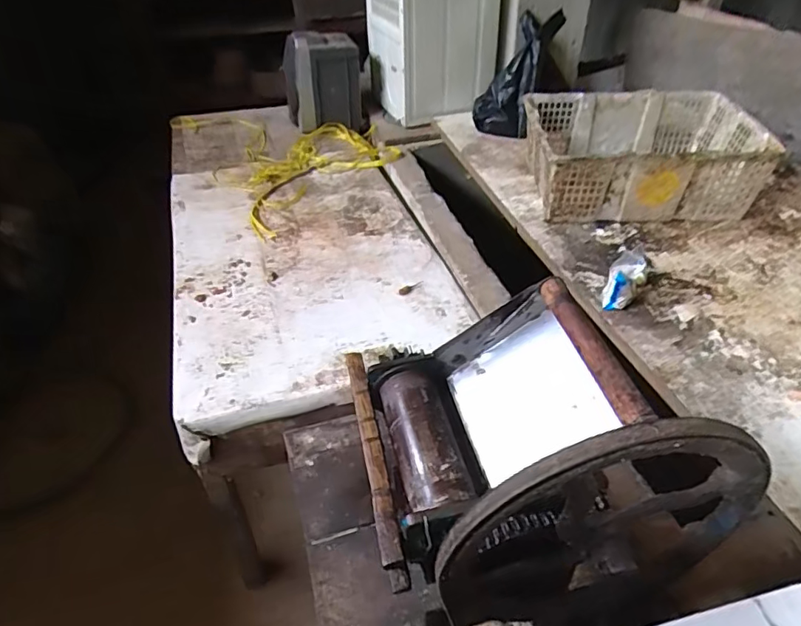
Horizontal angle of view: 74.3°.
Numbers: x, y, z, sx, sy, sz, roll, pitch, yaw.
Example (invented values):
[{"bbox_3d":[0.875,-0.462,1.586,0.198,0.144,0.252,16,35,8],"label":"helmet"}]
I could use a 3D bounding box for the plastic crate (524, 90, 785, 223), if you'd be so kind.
[{"bbox_3d":[0.539,-0.355,1.227,0.477,0.181,0.358,-1,41,1],"label":"plastic crate"}]

